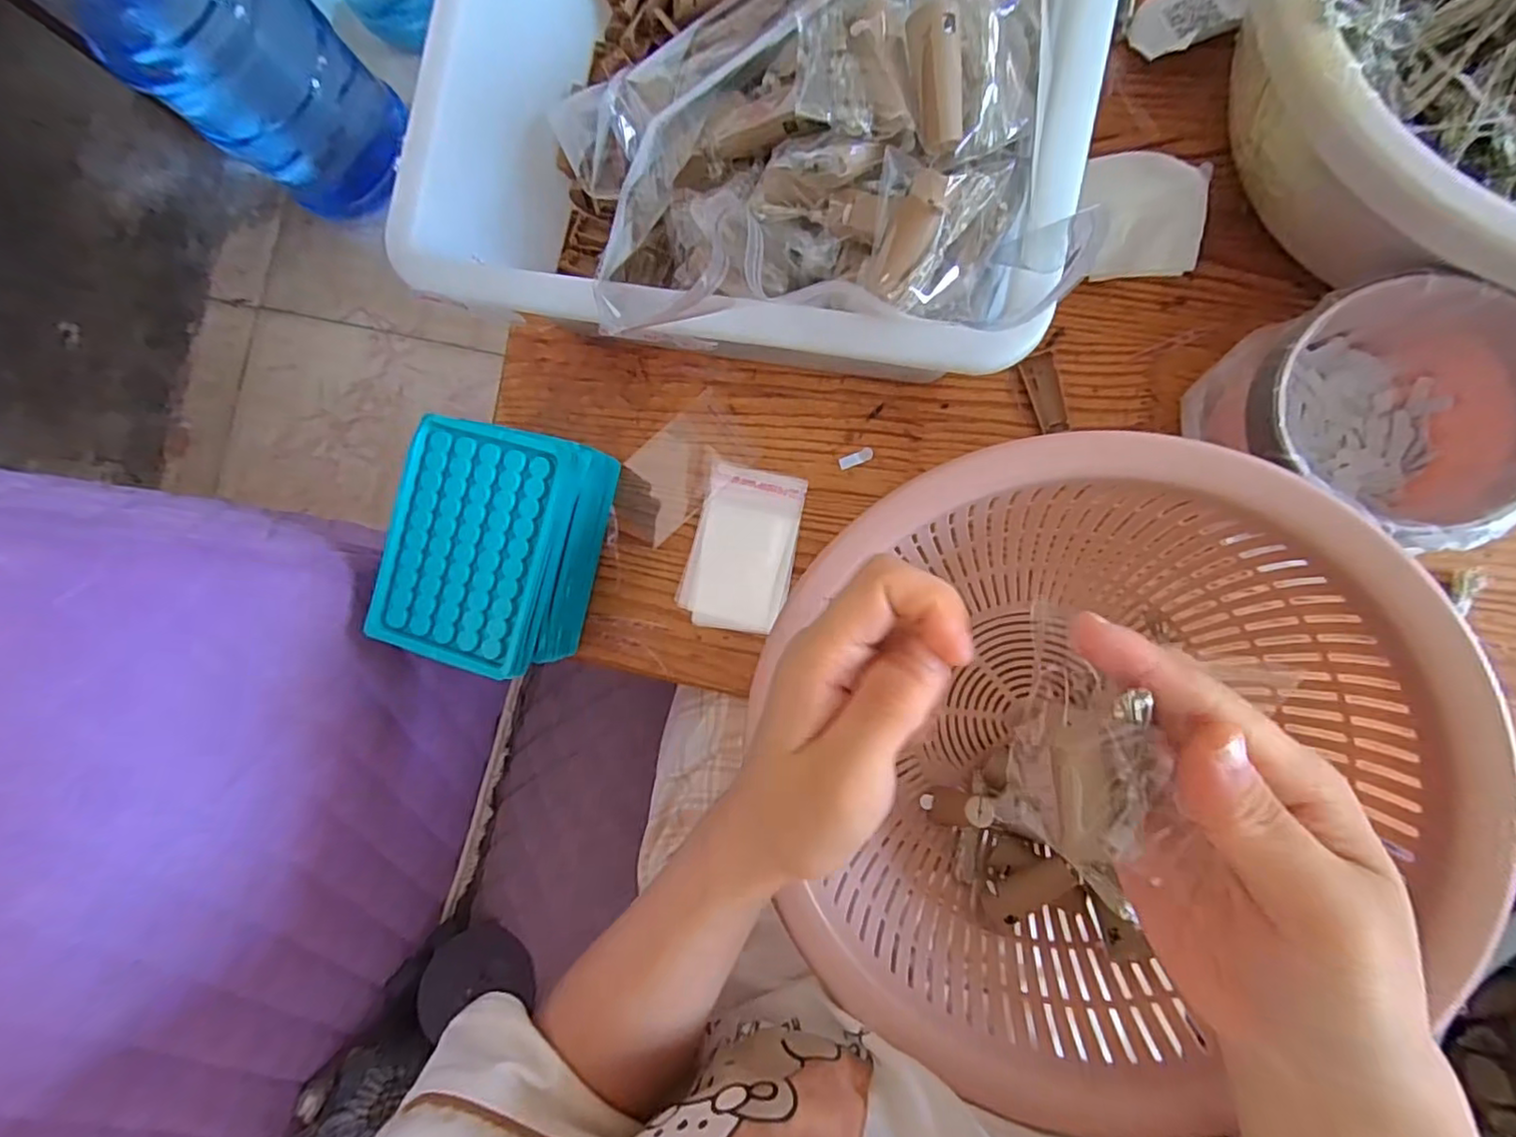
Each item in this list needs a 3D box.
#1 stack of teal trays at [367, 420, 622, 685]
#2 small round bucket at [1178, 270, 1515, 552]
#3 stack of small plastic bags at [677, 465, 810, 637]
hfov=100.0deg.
[{"bbox_3d":[-0.158,-0.014,0.389,0.098,0.070,0.136,13,89,9],"label":"stack of teal trays"},{"bbox_3d":[0.293,-0.073,0.316,0.122,0.077,0.112,0,87,9],"label":"small round bucket"},{"bbox_3d":[-0.010,-0.012,0.411,0.067,0.004,0.103,14,89,9],"label":"stack of small plastic bags"}]

